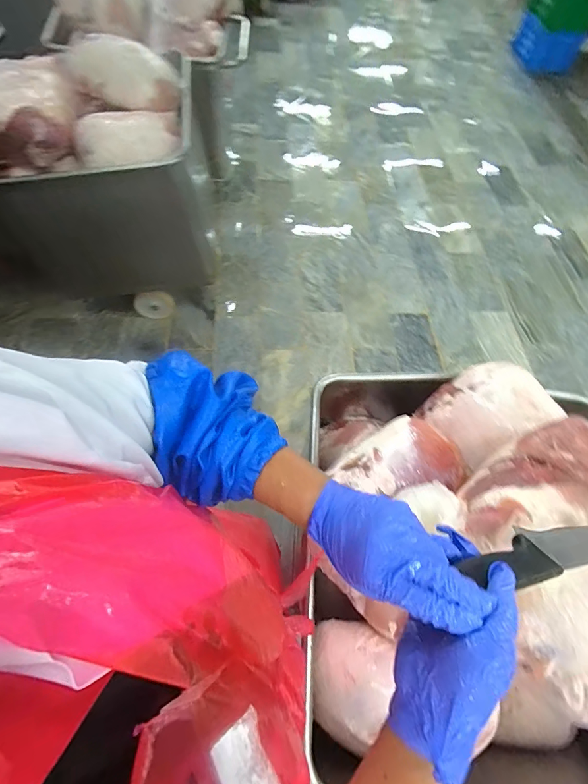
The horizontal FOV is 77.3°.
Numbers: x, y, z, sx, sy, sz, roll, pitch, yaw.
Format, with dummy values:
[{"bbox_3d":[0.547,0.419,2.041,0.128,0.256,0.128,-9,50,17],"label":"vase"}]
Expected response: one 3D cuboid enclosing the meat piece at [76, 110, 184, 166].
[{"bbox_3d":[-0.474,-0.737,1.080,0.291,0.106,0.118,-4,63,-5],"label":"meat piece"}]

